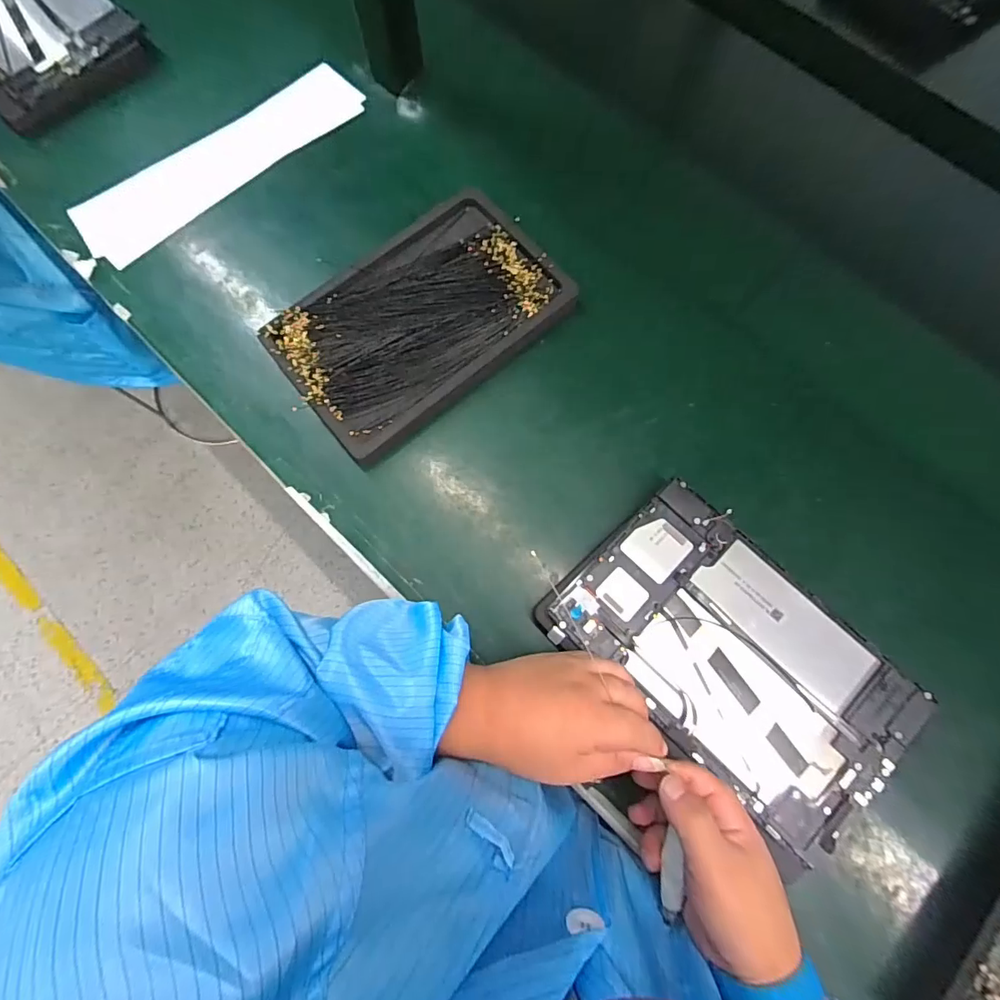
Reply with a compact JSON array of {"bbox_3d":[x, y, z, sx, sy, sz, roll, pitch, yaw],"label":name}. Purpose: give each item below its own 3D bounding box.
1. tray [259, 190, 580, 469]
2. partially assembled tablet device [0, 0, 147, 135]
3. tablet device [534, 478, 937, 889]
[{"bbox_3d":[-0.071,-0.162,0.450,0.245,0.023,0.163,-41,80,-9],"label":"tray"},{"bbox_3d":[-0.504,-0.506,0.536,0.223,0.029,0.165,44,81,9],"label":"partially assembled tablet device"},{"bbox_3d":[0.164,0.113,0.362,0.236,0.012,0.151,43,83,12],"label":"tablet device"}]

